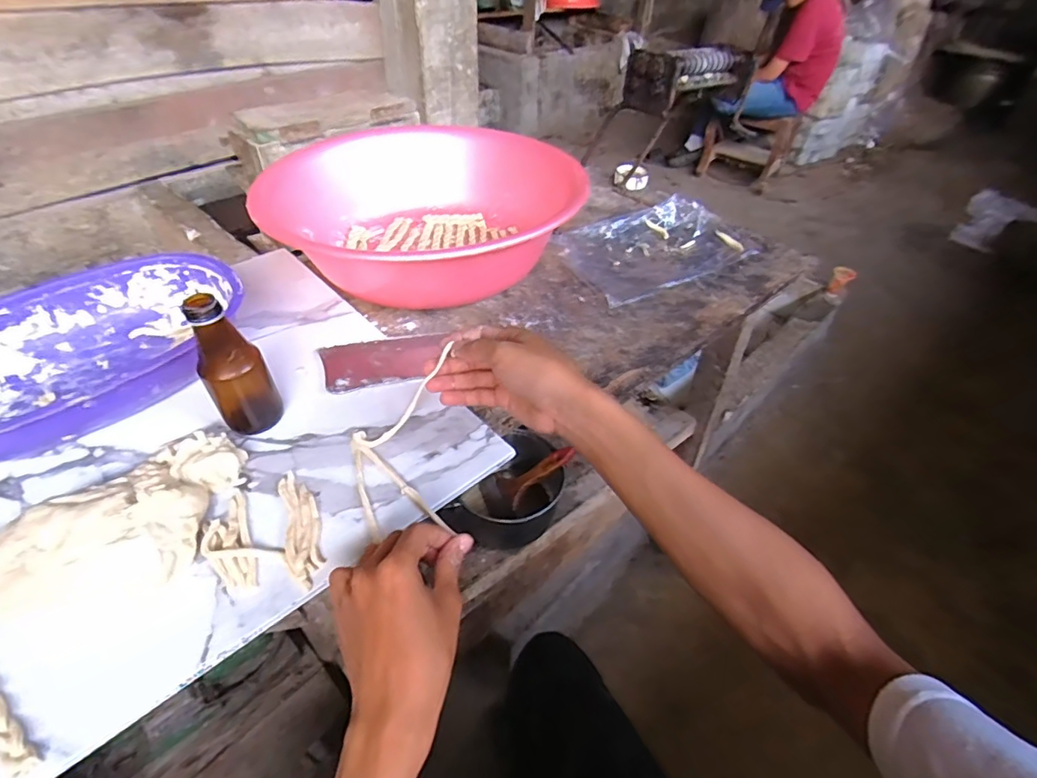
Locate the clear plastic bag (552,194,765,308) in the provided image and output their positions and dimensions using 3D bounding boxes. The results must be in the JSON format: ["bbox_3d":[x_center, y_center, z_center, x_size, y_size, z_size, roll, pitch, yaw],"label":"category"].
[{"bbox_3d":[0.214,-0.219,0.773,0.310,0.032,0.163,-22,49,-25],"label":"clear plastic bag"}]

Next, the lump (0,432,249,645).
[{"bbox_3d":[-0.290,0.102,0.389,0.106,0.041,0.177,30,49,25],"label":"lump"}]

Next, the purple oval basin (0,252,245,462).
[{"bbox_3d":[-0.424,-0.030,0.505,0.213,0.074,0.292,26,48,23],"label":"purple oval basin"}]

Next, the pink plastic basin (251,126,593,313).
[{"bbox_3d":[-0.118,-0.248,0.737,0.371,0.124,0.371,2,43,-2],"label":"pink plastic basin"}]

